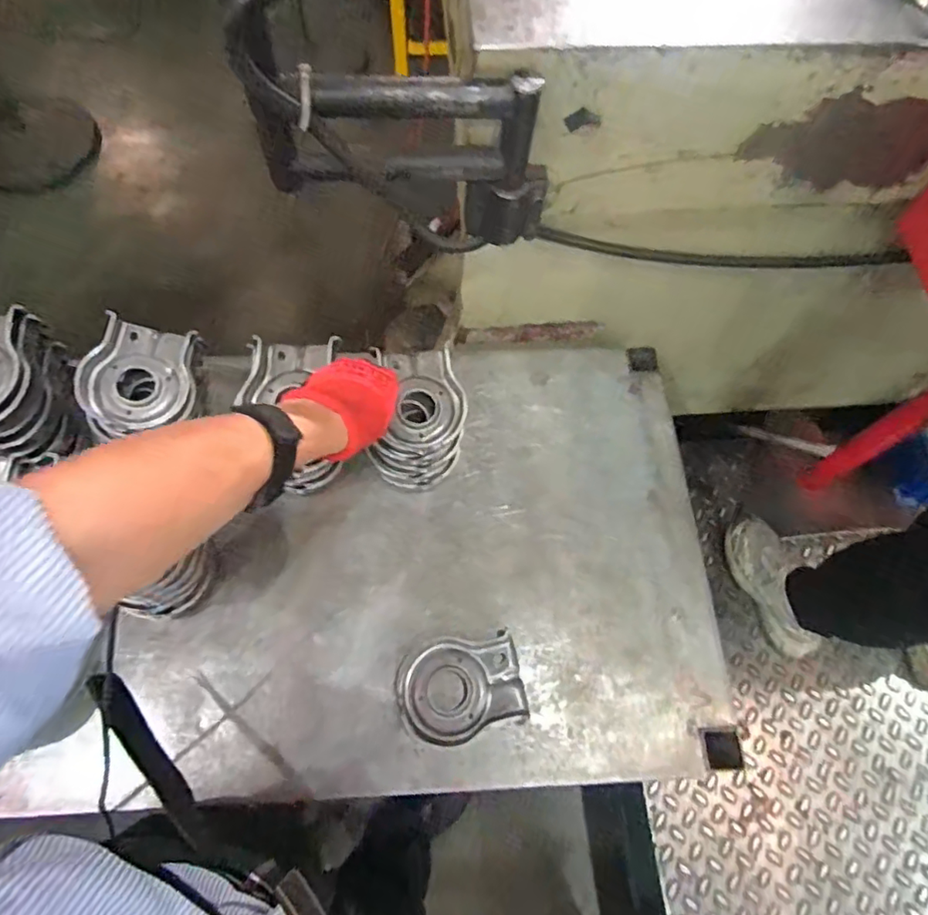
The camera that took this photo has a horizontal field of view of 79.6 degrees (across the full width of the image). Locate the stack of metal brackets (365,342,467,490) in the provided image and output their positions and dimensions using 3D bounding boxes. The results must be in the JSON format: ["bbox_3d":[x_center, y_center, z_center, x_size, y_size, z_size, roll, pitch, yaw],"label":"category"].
[{"bbox_3d":[-0.050,-0.042,0.643,0.098,0.099,0.141,2,67,-1],"label":"stack of metal brackets"}]

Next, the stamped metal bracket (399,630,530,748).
[{"bbox_3d":[-0.001,0.235,0.568,0.123,0.016,0.095,-10,68,-6],"label":"stamped metal bracket"}]

